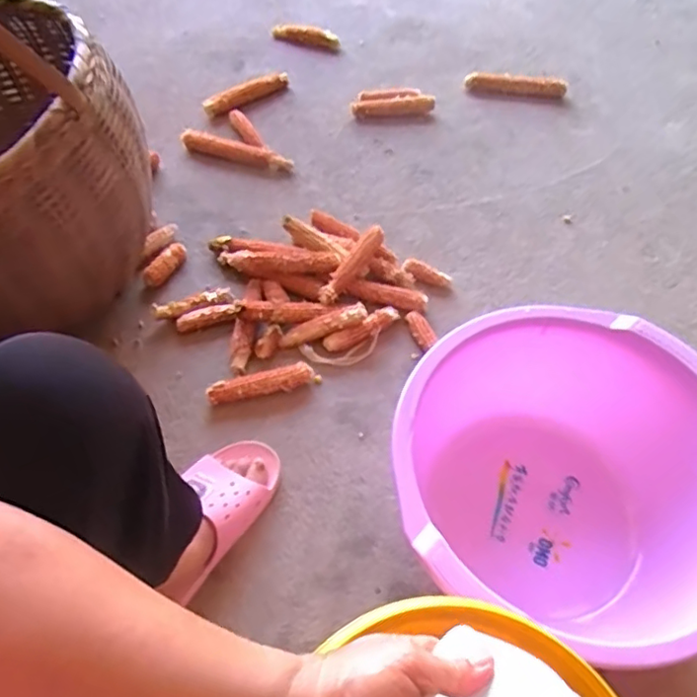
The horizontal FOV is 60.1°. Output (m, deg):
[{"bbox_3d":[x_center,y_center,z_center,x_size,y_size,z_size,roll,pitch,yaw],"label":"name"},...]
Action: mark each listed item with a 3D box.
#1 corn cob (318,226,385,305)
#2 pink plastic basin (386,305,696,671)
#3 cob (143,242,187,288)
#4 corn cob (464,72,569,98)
[{"bbox_3d":[0.005,-0.124,0.905,0.029,0.020,0.147,33,76,20],"label":"corn cob"},{"bbox_3d":[0.237,0.148,0.677,0.358,0.188,0.353,0,57,0],"label":"pink plastic basin"},{"bbox_3d":[-0.283,-0.127,0.937,0.029,0.030,0.090,23,60,12],"label":"cob"},{"bbox_3d":[0.339,-0.534,1.220,0.202,0.030,0.039,4,57,2],"label":"corn cob"}]

